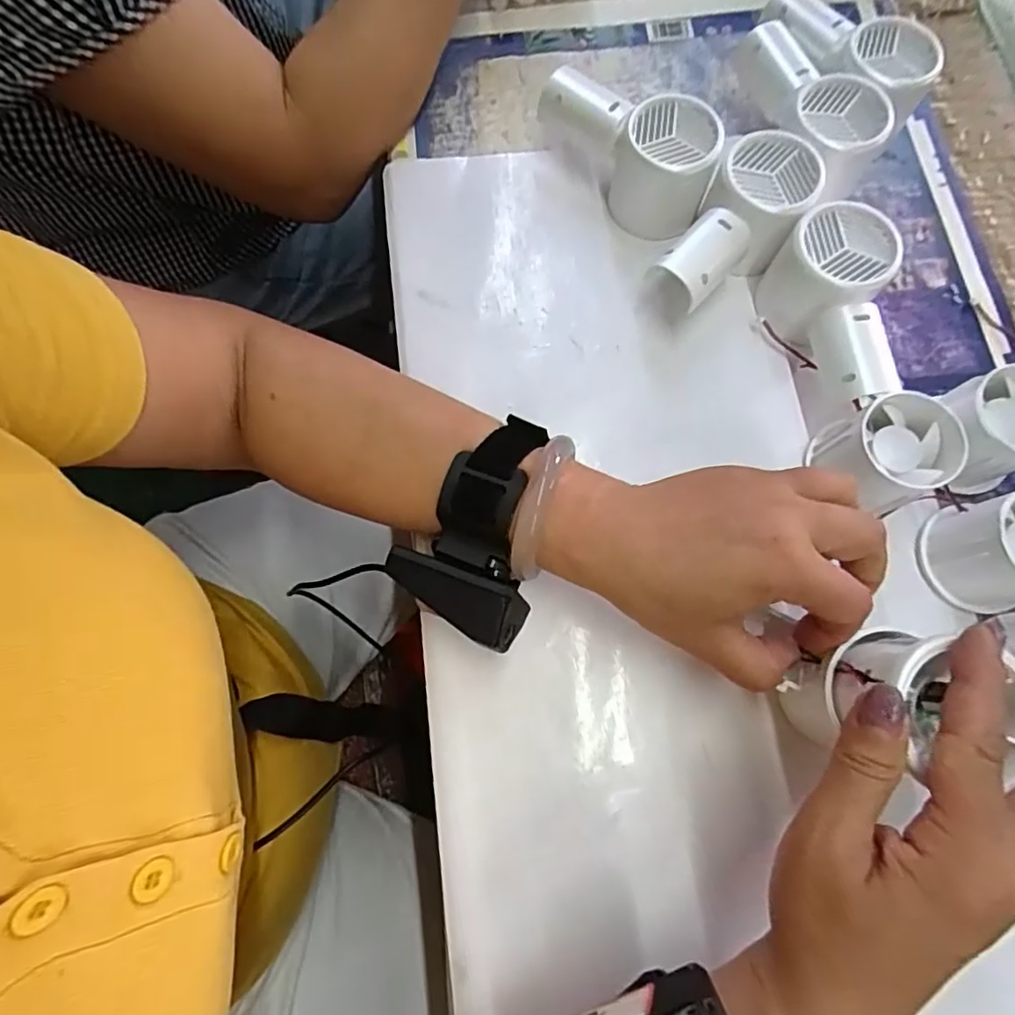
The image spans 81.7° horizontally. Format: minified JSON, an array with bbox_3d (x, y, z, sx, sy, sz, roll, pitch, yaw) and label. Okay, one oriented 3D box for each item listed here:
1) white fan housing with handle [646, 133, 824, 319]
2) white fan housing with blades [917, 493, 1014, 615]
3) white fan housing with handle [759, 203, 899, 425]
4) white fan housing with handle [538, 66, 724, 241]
[{"bbox_3d":[0.133,-0.160,0.343,0.052,0.050,0.108,34,77,9],"label":"white fan housing with handle"},{"bbox_3d":[0.252,0.021,0.294,0.060,0.039,0.056,-11,75,-3],"label":"white fan housing with blades"},{"bbox_3d":[0.177,-0.104,0.330,0.054,0.052,0.112,7,75,2],"label":"white fan housing with handle"},{"bbox_3d":[0.078,-0.223,0.360,0.048,0.052,0.114,-40,78,-10],"label":"white fan housing with handle"}]

